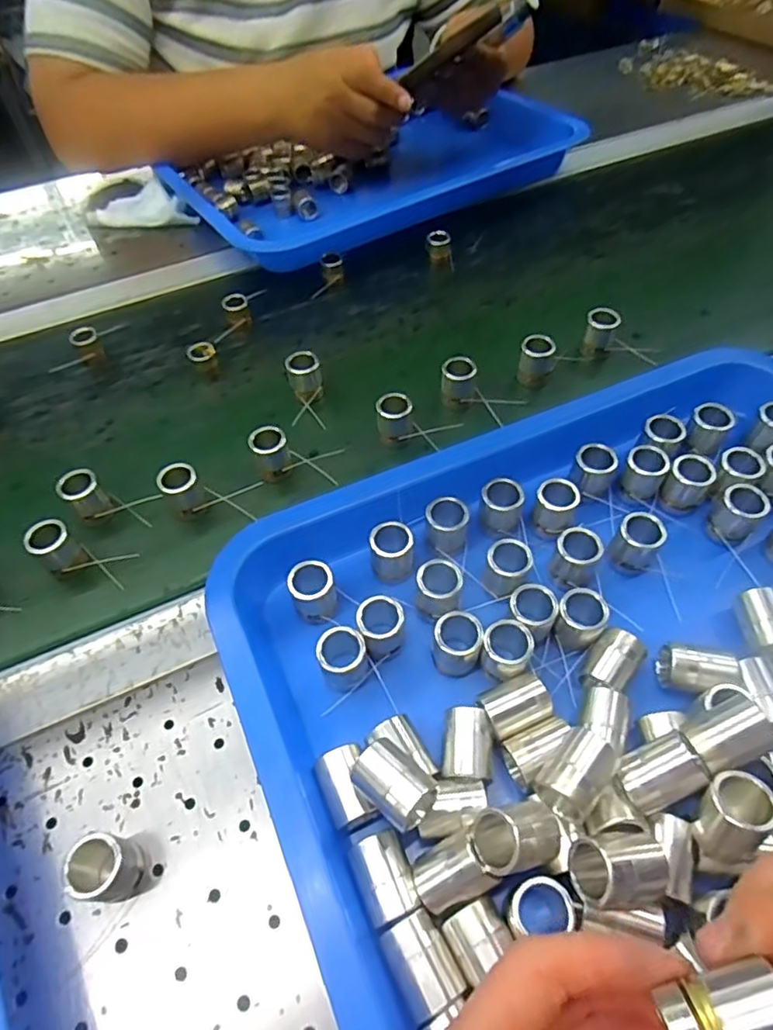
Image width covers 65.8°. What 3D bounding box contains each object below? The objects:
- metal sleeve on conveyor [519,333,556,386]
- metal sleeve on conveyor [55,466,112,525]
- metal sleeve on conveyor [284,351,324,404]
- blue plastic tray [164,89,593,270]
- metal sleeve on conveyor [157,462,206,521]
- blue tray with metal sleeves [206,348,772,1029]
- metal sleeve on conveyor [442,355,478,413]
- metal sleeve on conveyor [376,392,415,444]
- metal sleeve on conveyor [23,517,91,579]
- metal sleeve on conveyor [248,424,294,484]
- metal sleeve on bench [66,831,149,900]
[{"bbox_3d":[0.108,-0.111,0.429,0.021,0.031,0.017,22,58,17],"label":"metal sleeve on conveyor"},{"bbox_3d":[-0.184,-0.011,0.366,0.021,0.028,0.023,-29,58,-18],"label":"metal sleeve on conveyor"},{"bbox_3d":[-0.058,-0.096,0.426,0.023,0.032,0.025,-10,54,-5],"label":"metal sleeve on conveyor"},{"bbox_3d":[-0.013,-0.356,0.605,0.374,0.040,0.214,-29,58,-18],"label":"blue plastic tray"},{"bbox_3d":[-0.125,-0.014,0.366,0.023,0.028,0.022,-1,54,1],"label":"metal sleeve on conveyor"},{"bbox_3d":[0.129,0.065,0.292,0.379,0.042,0.304,-21,56,-13],"label":"blue tray with metal sleeves"},{"bbox_3d":[0.050,-0.092,0.418,0.022,0.030,0.020,2,54,3],"label":"metal sleeve on conveyor"},{"bbox_3d":[0.006,-0.062,0.399,0.023,0.033,0.019,-2,54,1],"label":"metal sleeve on conveyor"},{"bbox_3d":[-0.189,0.018,0.341,0.021,0.026,0.021,37,63,25],"label":"metal sleeve on conveyor"},{"bbox_3d":[-0.074,-0.040,0.382,0.022,0.030,0.019,-18,55,-11],"label":"metal sleeve on conveyor"},{"bbox_3d":[-0.114,0.145,0.245,0.020,0.033,0.022,-1,54,1],"label":"metal sleeve on bench"}]

